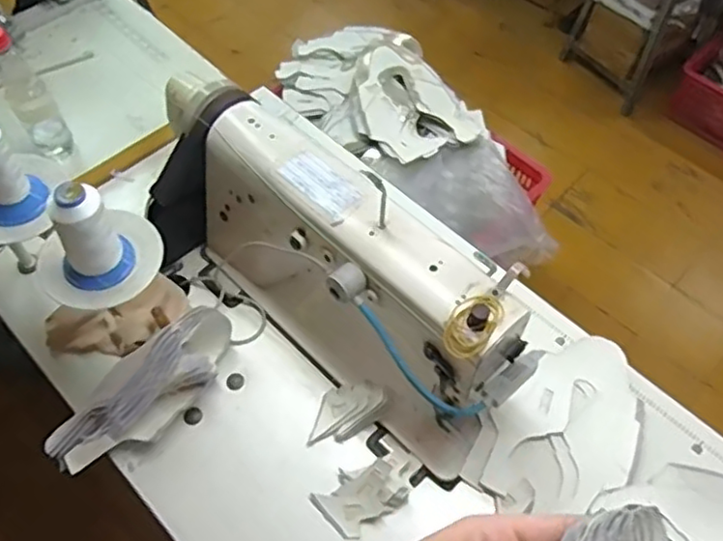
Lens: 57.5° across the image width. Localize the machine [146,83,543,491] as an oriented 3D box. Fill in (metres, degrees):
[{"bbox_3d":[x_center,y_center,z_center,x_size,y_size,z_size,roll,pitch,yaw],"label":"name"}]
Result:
[{"bbox_3d":[-0.057,-0.010,0.803,0.547,0.218,0.156,35,63,20],"label":"machine"}]

